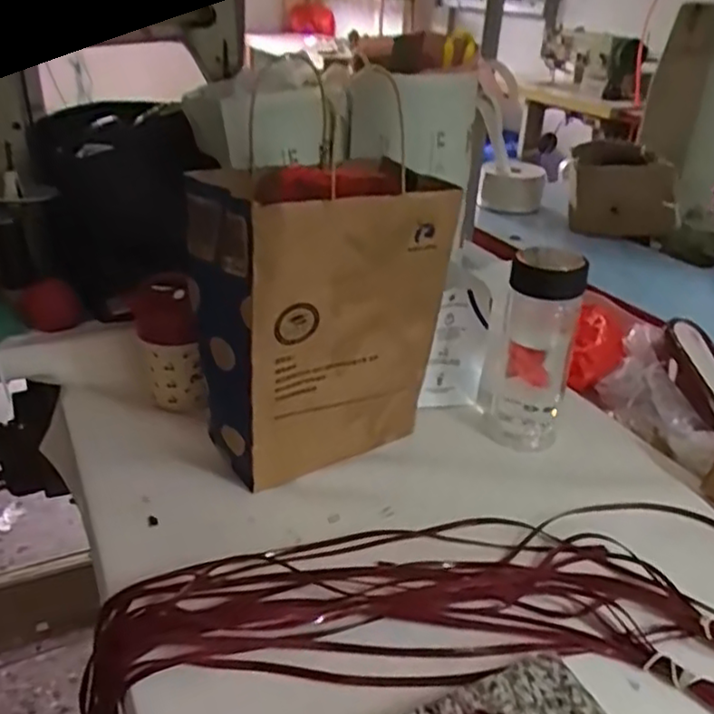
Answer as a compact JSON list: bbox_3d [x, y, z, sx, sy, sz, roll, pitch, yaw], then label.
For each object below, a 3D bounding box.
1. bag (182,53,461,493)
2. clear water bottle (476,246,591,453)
[{"bbox_3d":[-0.043,-0.036,0.712,0.232,0.317,0.147,-19,35,-32],"label":"bag"},{"bbox_3d":[0.187,-0.013,0.755,0.092,0.204,0.074,2,29,2],"label":"clear water bottle"}]

